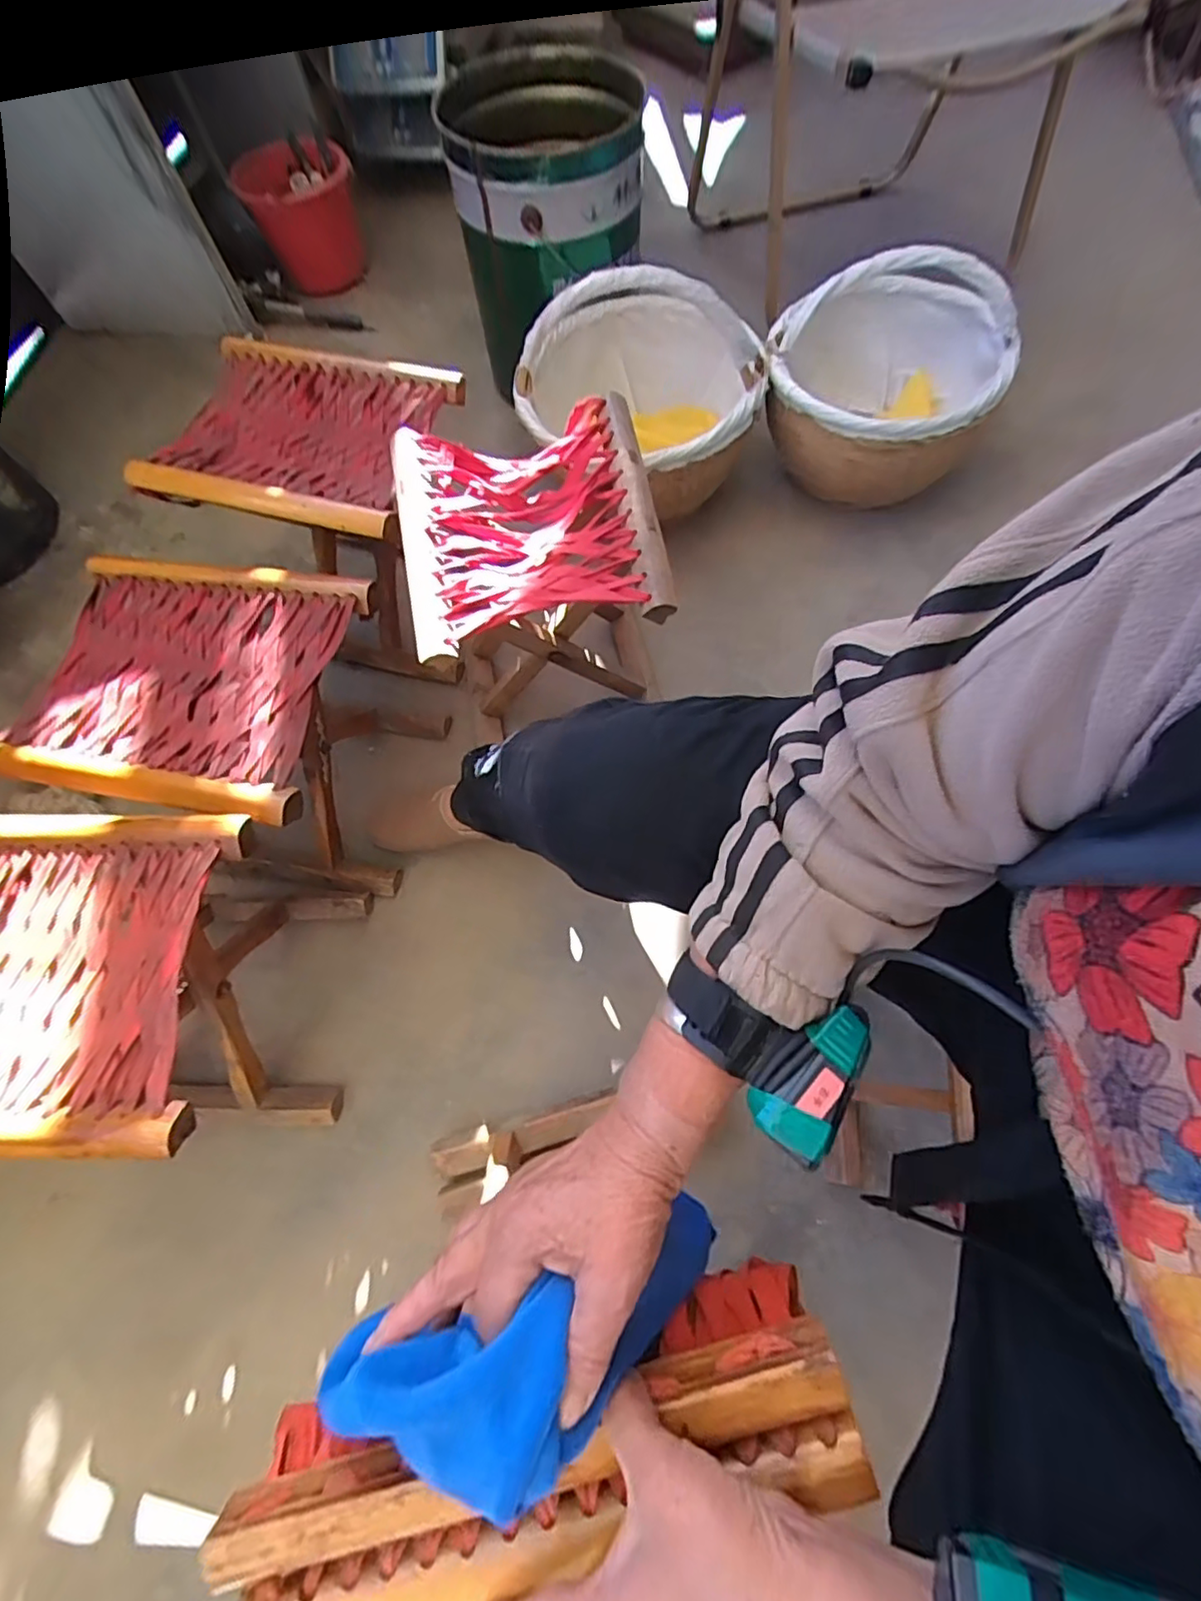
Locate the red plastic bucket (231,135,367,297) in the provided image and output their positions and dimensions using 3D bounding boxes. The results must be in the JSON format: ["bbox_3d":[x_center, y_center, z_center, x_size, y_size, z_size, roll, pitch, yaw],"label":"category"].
[{"bbox_3d":[-0.552,-1.101,1.176,0.195,0.163,0.182,-1,67,2],"label":"red plastic bucket"}]

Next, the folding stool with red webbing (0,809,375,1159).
[{"bbox_3d":[-0.446,0.187,0.615,0.303,0.293,0.259,1,67,3],"label":"folding stool with red webbing"}]

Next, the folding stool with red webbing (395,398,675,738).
[{"bbox_3d":[-0.068,-0.238,0.752,0.251,0.280,0.288,-13,67,-3],"label":"folding stool with red webbing"}]

